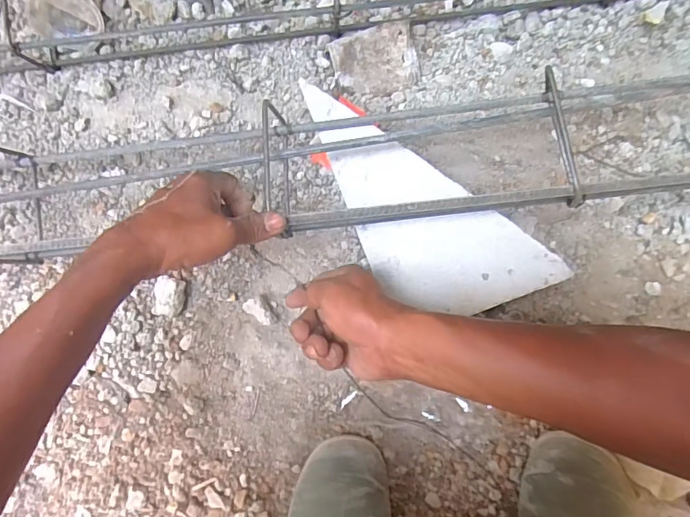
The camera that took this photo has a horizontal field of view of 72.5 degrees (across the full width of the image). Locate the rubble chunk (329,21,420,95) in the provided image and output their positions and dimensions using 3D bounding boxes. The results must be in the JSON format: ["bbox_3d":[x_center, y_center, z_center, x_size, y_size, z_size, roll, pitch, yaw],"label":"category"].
[{"bbox_3d":[0.035,-0.226,0.540,0.095,0.025,0.066,-15,88,0],"label":"rubble chunk"}]

